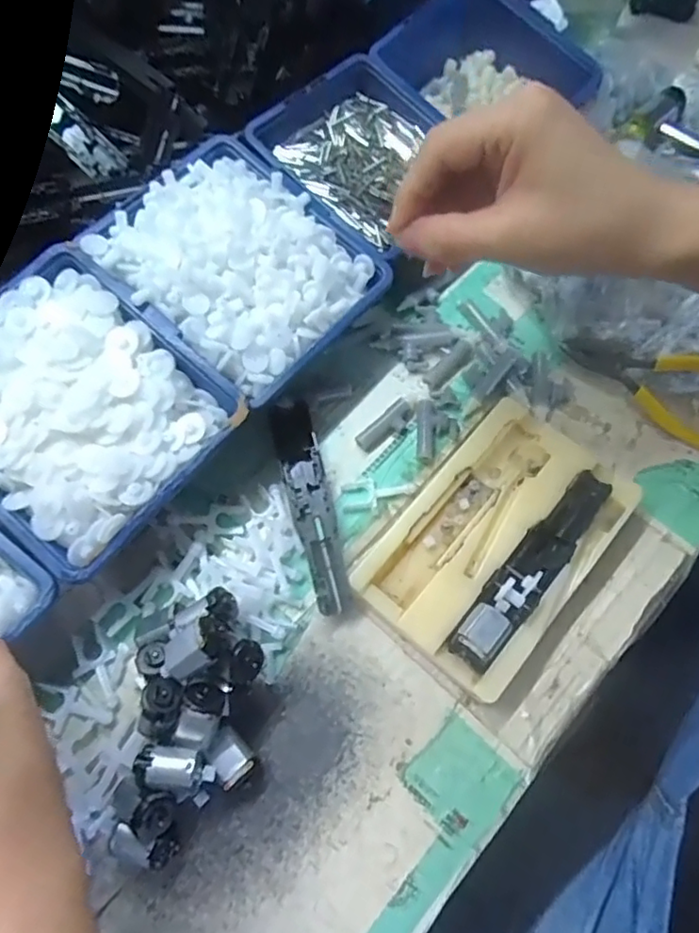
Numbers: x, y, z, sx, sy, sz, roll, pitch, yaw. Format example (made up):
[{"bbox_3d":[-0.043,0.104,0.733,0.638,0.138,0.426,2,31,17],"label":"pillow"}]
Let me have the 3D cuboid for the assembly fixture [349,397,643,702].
[{"bbox_3d":[0.078,0.036,0.303,0.087,0.026,0.139,39,73,15],"label":"assembly fixture"}]

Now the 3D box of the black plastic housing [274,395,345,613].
[{"bbox_3d":[-0.021,0.019,0.320,0.024,0.008,0.122,-14,68,-5],"label":"black plastic housing"}]

